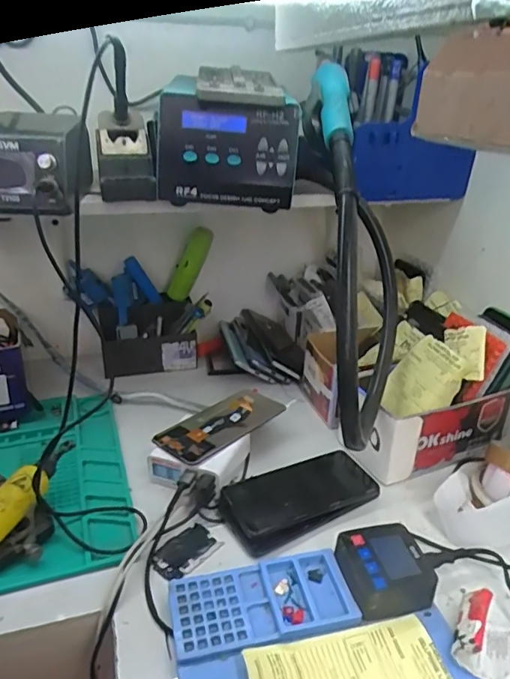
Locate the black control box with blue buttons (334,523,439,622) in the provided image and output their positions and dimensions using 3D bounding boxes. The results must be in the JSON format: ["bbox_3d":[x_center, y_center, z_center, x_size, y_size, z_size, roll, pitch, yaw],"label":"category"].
[{"bbox_3d":[0.112,0.200,0.457,0.074,0.028,0.073,-2,28,-13],"label":"black control box with blue buttons"}]

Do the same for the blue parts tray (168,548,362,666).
[{"bbox_3d":[0.007,0.215,0.434,0.147,0.008,0.071,-4,29,-16],"label":"blue parts tray"}]

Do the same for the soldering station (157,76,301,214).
[{"bbox_3d":[-0.037,-0.220,0.599,0.154,0.112,0.126,-3,26,-10],"label":"soldering station"}]

